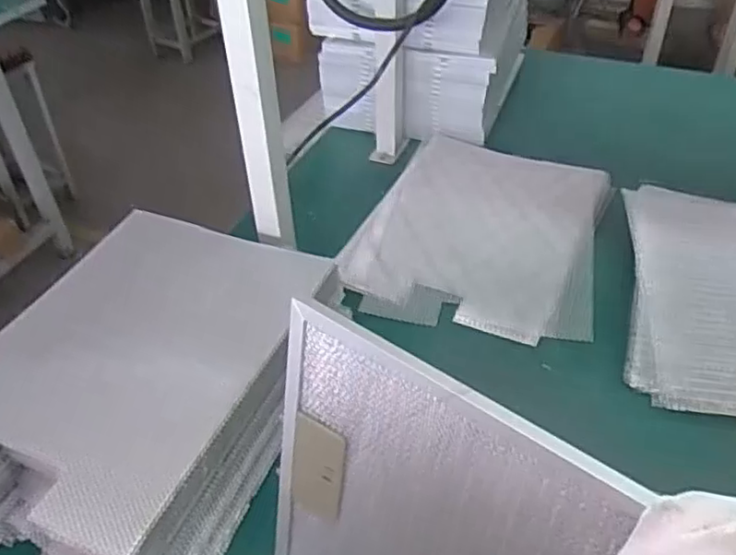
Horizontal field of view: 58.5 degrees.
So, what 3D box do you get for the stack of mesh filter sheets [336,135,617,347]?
[{"bbox_3d":[0.143,-0.060,0.820,0.279,0.024,0.336,12,44,16],"label":"stack of mesh filter sheets"}]

